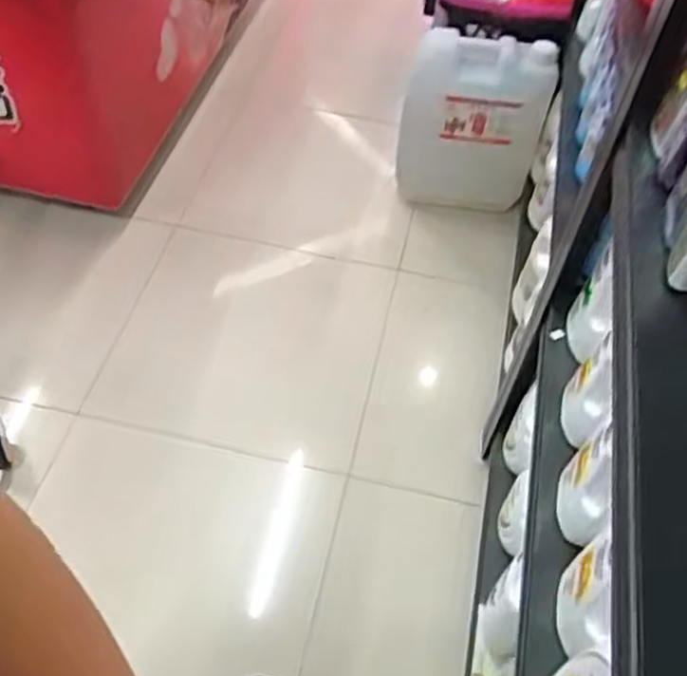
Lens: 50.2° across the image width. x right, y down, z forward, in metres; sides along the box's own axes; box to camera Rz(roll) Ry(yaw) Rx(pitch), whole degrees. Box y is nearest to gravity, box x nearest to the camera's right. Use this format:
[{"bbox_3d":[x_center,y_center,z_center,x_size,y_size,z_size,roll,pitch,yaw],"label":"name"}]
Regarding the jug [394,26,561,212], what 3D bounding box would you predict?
[{"bbox_3d":[0.323,-0.556,1.881,0.362,0.440,0.189,14,53,8],"label":"jug"}]

